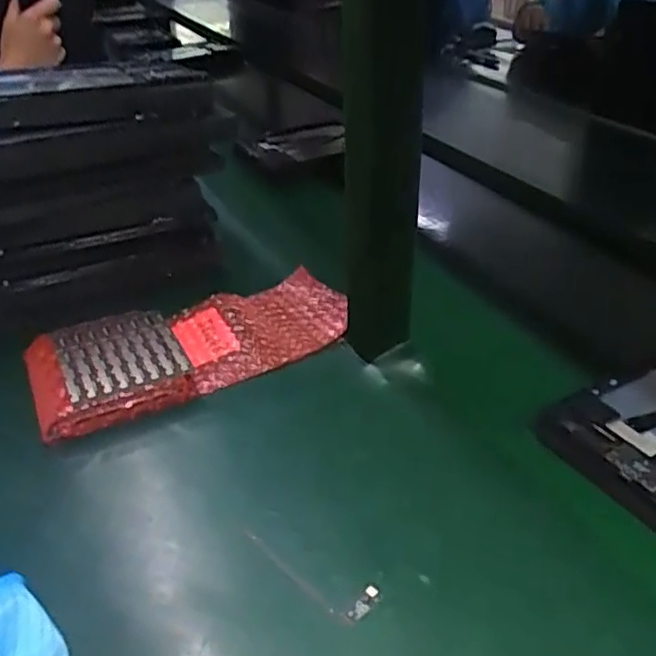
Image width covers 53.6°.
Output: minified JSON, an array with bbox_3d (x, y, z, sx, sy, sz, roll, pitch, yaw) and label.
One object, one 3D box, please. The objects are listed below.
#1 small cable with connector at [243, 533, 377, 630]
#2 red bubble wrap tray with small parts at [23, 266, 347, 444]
[{"bbox_3d":[-0.012,0.142,0.387,0.090,0.005,0.029,24,43,36],"label":"small cable with connector"},{"bbox_3d":[-0.112,0.010,0.566,0.273,0.034,0.116,-20,39,-26],"label":"red bubble wrap tray with small parts"}]

